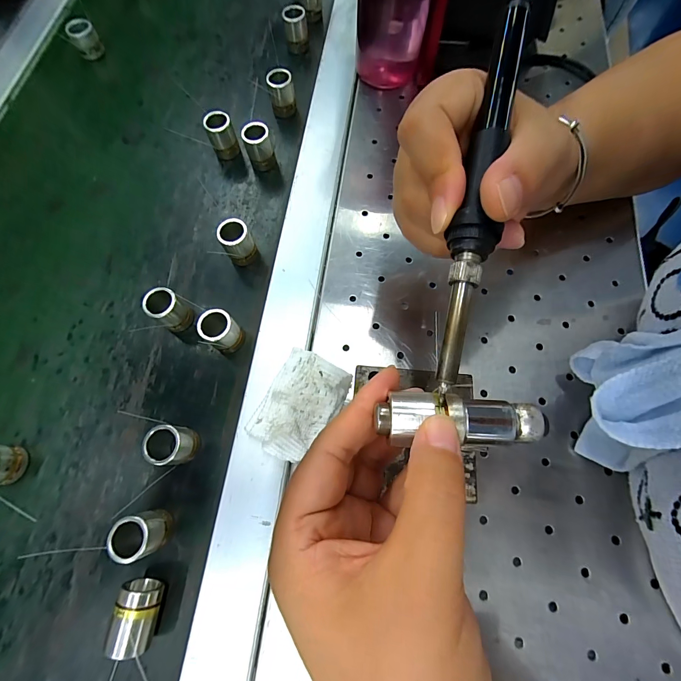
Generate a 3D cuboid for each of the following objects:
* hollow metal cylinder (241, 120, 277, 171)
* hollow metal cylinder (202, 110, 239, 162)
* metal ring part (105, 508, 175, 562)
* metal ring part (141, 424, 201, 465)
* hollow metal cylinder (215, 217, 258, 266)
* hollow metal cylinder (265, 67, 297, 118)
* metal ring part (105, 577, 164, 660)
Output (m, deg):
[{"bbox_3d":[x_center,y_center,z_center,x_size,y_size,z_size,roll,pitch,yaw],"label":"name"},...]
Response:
[{"bbox_3d":[-0.069,-0.165,0.295,0.022,0.035,0.018,-17,71,-4],"label":"hollow metal cylinder"},{"bbox_3d":[-0.103,-0.177,0.299,0.022,0.036,0.019,-22,71,-6],"label":"hollow metal cylinder"},{"bbox_3d":[-0.116,0.115,0.204,0.024,0.033,0.022,-1,70,2],"label":"metal ring part"},{"bbox_3d":[-0.106,0.066,0.218,0.021,0.033,0.023,5,71,4],"label":"metal ring part"},{"bbox_3d":[-0.078,-0.074,0.263,0.022,0.034,0.022,-1,70,2],"label":"hollow metal cylinder"},{"bbox_3d":[-0.055,-0.228,0.319,0.022,0.034,0.021,-1,70,2],"label":"hollow metal cylinder"},{"bbox_3d":[-0.113,0.154,0.193,0.022,0.024,0.031,-2,70,1],"label":"metal ring part"}]

